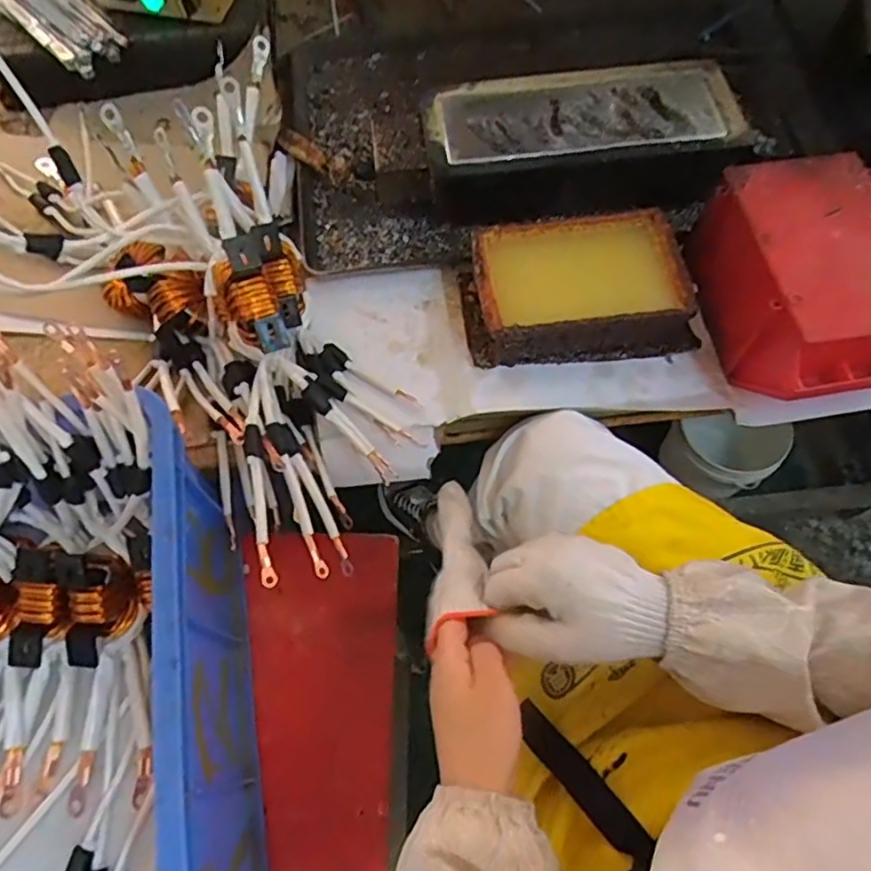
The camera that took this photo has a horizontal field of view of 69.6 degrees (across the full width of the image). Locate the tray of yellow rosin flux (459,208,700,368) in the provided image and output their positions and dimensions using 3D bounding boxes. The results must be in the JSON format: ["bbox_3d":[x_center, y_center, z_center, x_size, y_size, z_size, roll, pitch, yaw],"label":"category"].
[{"bbox_3d":[0.143,-0.148,0.638,0.224,0.062,0.134,-7,65,-2],"label":"tray of yellow rosin flux"}]

